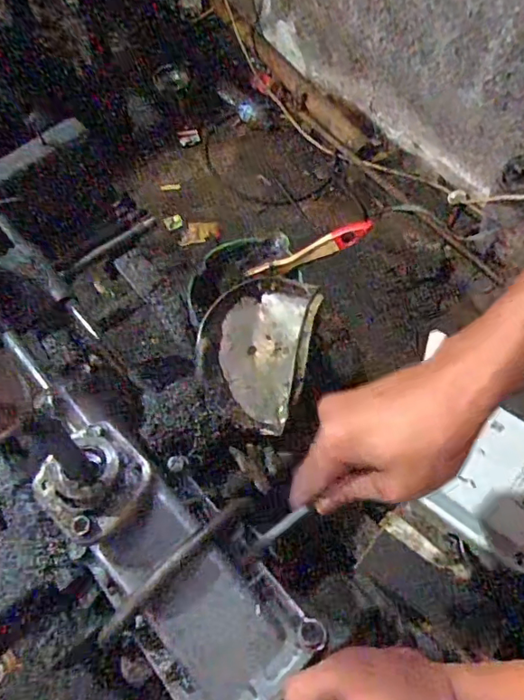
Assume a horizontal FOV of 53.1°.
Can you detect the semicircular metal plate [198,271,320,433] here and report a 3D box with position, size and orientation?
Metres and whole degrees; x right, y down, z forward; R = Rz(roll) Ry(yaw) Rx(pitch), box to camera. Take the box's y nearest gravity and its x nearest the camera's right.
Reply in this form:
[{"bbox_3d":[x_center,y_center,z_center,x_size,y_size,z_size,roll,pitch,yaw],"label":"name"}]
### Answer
[{"bbox_3d":[-0.005,-0.009,0.481,0.102,0.045,0.157,12,66,7],"label":"semicircular metal plate"}]

